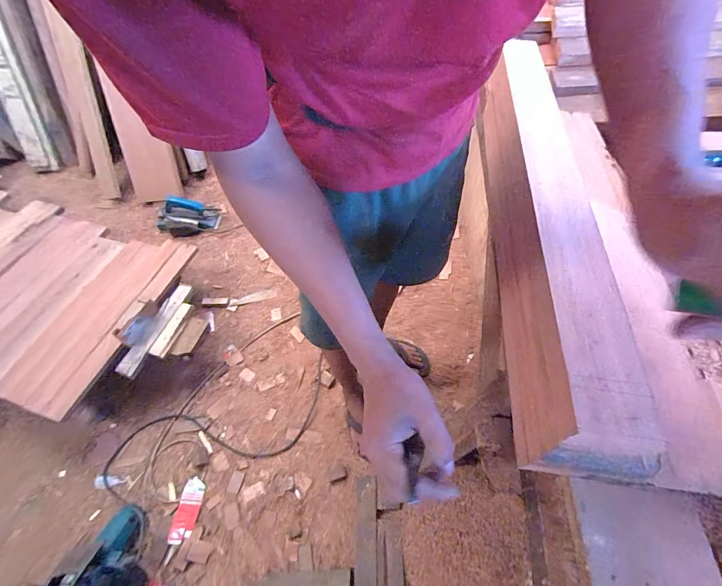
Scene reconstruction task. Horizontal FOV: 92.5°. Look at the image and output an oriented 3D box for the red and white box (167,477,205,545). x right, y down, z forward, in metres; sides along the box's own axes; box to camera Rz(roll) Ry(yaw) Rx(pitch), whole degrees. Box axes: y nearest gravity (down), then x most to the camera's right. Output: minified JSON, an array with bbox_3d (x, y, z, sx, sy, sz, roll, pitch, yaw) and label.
[{"bbox_3d":[-0.489,0.611,0.972,0.062,0.014,0.156,6,58,5],"label":"red and white box"}]

